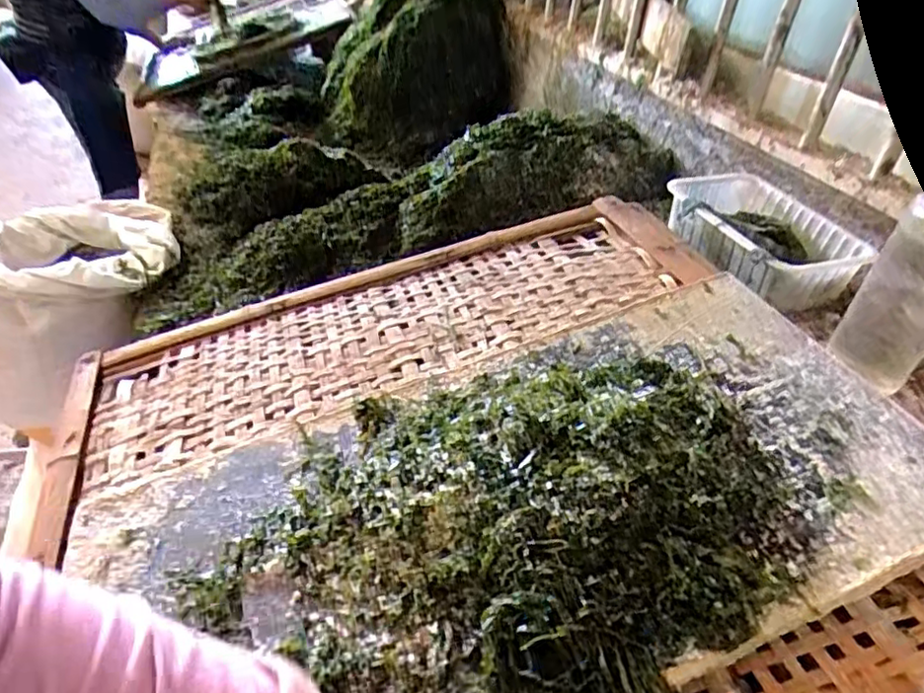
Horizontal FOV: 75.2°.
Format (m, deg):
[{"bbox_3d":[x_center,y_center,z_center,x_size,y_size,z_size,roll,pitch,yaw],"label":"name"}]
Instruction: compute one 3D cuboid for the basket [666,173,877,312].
[{"bbox_3d":[0.406,-0.153,0.840,0.168,0.075,0.265,-8,39,-18],"label":"basket"}]

